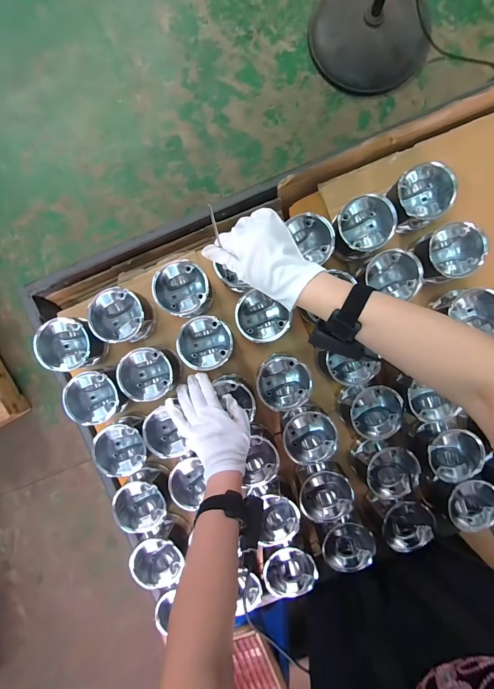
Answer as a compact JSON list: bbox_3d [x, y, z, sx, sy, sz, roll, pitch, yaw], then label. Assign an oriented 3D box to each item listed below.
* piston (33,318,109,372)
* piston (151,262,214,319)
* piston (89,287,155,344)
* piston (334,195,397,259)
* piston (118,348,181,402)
[{"bbox_3d":[-0.314,-0.001,0.547,0.103,0.066,0.095,-1,93,2],"label":"piston"},{"bbox_3d":[-0.111,-0.099,0.547,0.096,0.085,0.092,0,93,2],"label":"piston"},{"bbox_3d":[-0.223,-0.053,0.550,0.096,0.079,0.091,0,93,2],"label":"piston"},{"bbox_3d":[0.197,-0.202,0.531,0.102,0.073,0.092,-11,93,2],"label":"piston"},{"bbox_3d":[-0.174,0.052,0.544,0.096,0.064,0.095,-6,93,2],"label":"piston"}]

